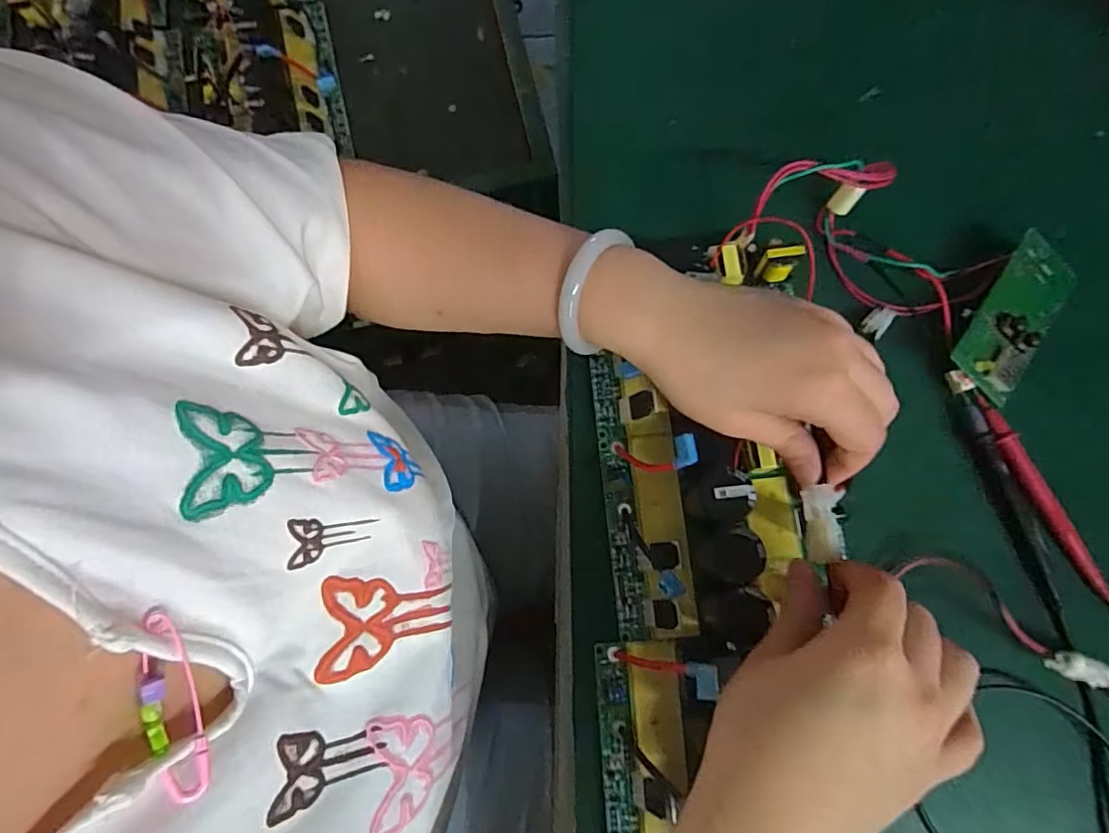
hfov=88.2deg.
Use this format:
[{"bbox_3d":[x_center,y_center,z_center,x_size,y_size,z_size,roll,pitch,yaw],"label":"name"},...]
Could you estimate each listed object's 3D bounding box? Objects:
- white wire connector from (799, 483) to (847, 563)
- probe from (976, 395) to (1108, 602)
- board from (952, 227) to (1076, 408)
[{"bbox_3d":[0.133,0.054,0.283,0.017,0.008,0.035,-3,84,0],"label":"white wire connector"},{"bbox_3d":[0.291,0.047,0.341,0.016,0.008,0.129,-27,78,-5],"label":"probe"},{"bbox_3d":[0.288,-0.062,0.355,0.044,0.018,0.103,34,80,9],"label":"board"}]

